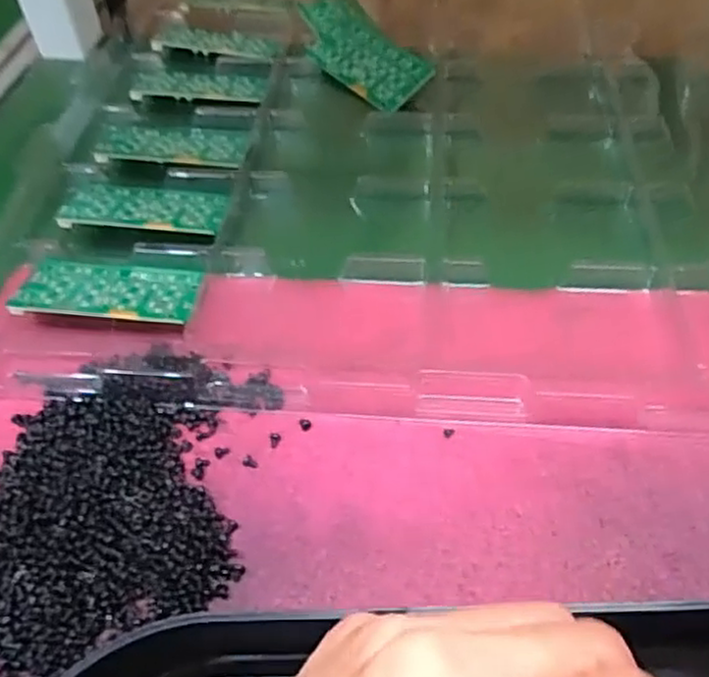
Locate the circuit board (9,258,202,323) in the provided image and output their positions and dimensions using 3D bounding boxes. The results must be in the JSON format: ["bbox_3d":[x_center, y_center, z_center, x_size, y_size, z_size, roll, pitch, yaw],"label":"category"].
[{"bbox_3d":[-0.128,-0.025,0.377,0.091,0.005,0.045,6,38,3],"label":"circuit board"}]

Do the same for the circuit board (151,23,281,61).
[{"bbox_3d":[-0.105,-0.228,0.552,0.103,0.006,0.038,11,52,14],"label":"circuit board"}]

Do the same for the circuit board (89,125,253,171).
[{"bbox_3d":[-0.117,-0.124,0.463,0.094,0.004,0.050,5,44,2],"label":"circuit board"}]

